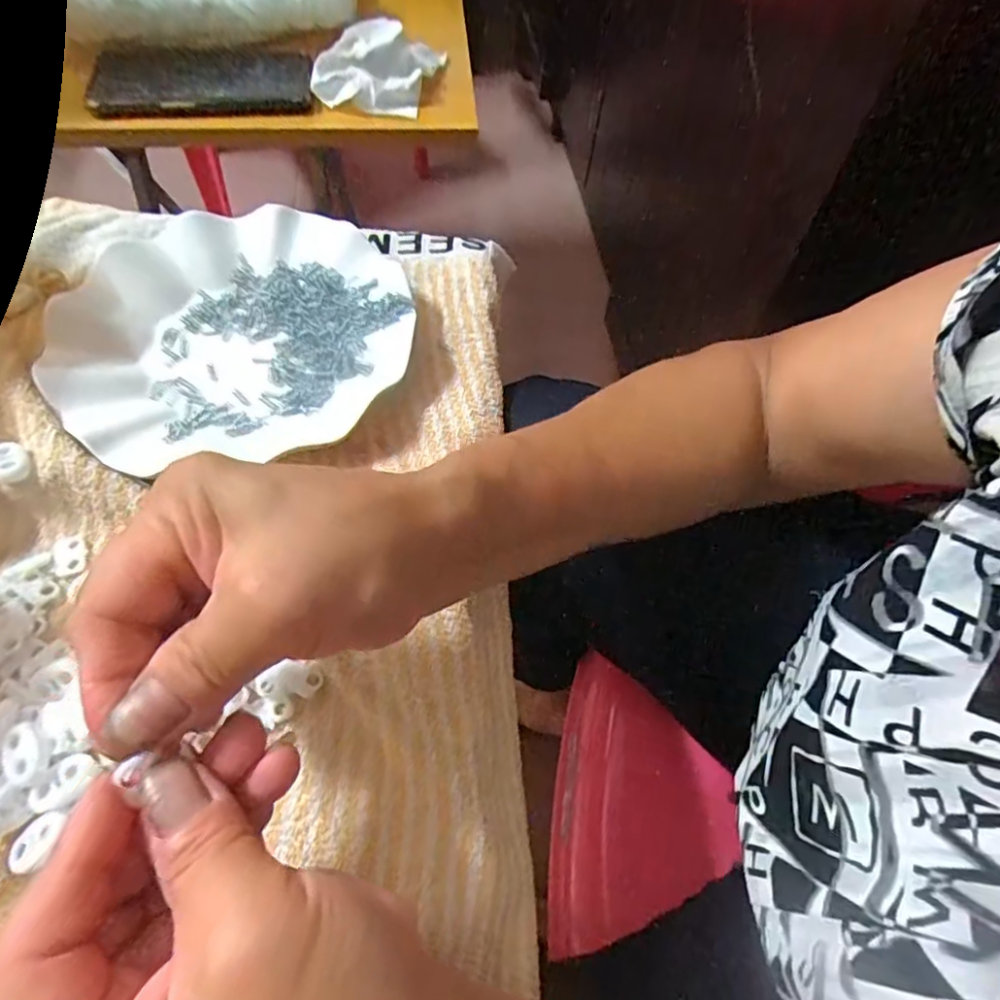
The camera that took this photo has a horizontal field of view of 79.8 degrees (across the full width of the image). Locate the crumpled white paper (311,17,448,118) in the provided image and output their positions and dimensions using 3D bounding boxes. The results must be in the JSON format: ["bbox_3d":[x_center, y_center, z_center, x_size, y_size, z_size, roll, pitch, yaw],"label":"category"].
[{"bbox_3d":[-0.101,-0.360,0.485,0.091,0.035,0.106,13,60,4],"label":"crumpled white paper"}]

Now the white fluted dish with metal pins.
[{"bbox_3d":[-0.142,-0.096,0.328,0.178,0.023,0.179,2,60,-3],"label":"white fluted dish with metal pins"}]

